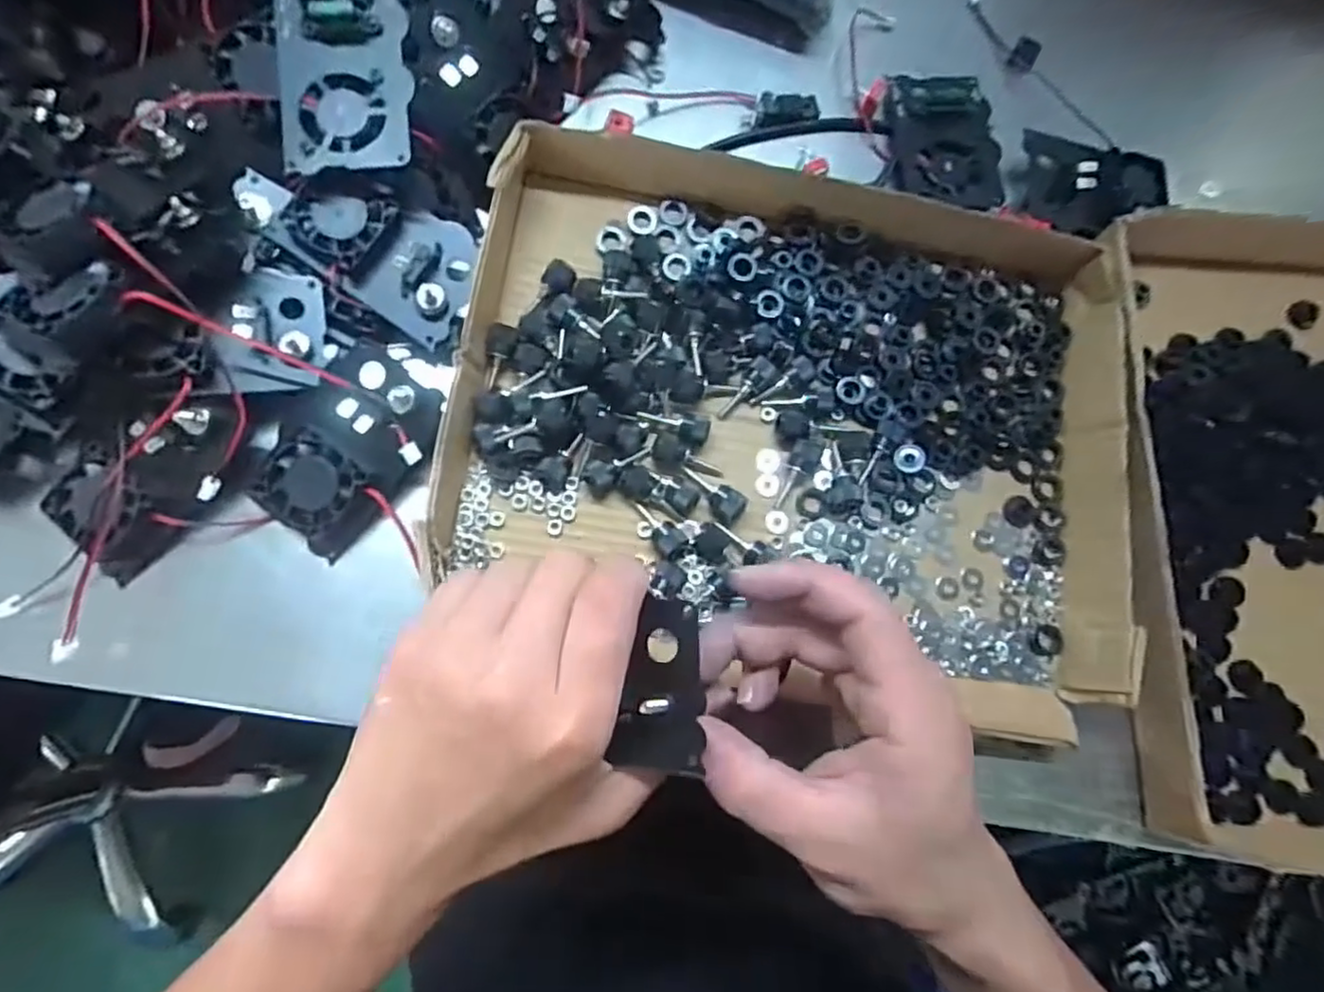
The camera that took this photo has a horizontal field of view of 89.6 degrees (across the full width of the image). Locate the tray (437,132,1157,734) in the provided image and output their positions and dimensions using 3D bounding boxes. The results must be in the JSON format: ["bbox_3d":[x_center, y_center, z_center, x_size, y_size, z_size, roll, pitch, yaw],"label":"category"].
[{"bbox_3d":[0.066,-0.037,0.326,0.324,0.036,0.268,10,82,-5],"label":"tray"}]

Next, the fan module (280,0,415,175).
[{"bbox_3d":[-0.141,-0.188,0.289,0.055,0.021,0.086,-7,87,-5],"label":"fan module"}]

